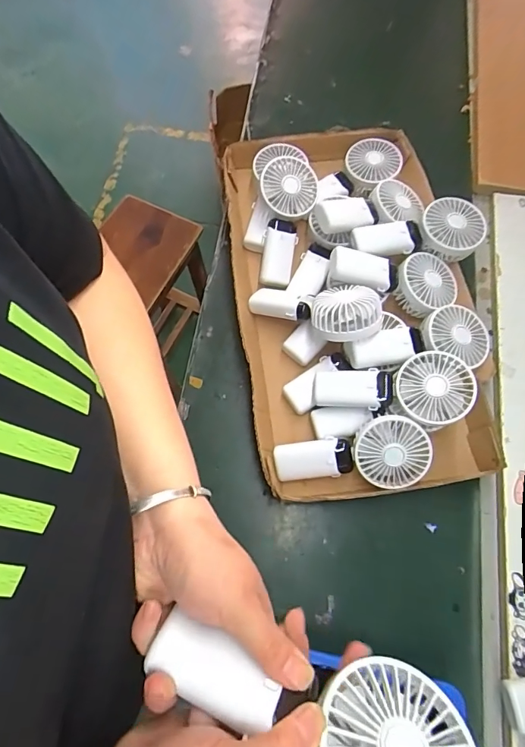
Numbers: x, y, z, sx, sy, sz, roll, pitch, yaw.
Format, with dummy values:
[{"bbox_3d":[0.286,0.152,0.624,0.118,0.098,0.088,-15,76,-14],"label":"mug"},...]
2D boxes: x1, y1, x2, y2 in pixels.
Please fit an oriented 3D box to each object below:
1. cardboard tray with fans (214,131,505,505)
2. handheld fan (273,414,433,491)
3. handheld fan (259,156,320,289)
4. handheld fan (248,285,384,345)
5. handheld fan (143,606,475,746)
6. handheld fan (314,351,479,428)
[{"bbox_3d":[0.134,-0.126,0.601,0.334,0.109,0.554,-7,70,-3],"label":"cardboard tray with fans"},{"bbox_3d":[0.109,0.107,0.530,0.188,0.040,0.072,-8,106,10],"label":"handheld fan"},{"bbox_3d":[0.029,-0.225,0.640,0.085,0.036,0.195,10,89,4],"label":"handheld fan"},{"bbox_3d":[0.065,-0.088,0.574,0.184,0.040,0.084,13,68,32],"label":"handheld fan"},{"bbox_3d":[0.030,0.195,0.236,0.166,0.042,0.087,17,38,10],"label":"handheld fan"},{"bbox_3d":[0.160,0.021,0.532,0.188,0.053,0.085,-1,69,13],"label":"handheld fan"}]

